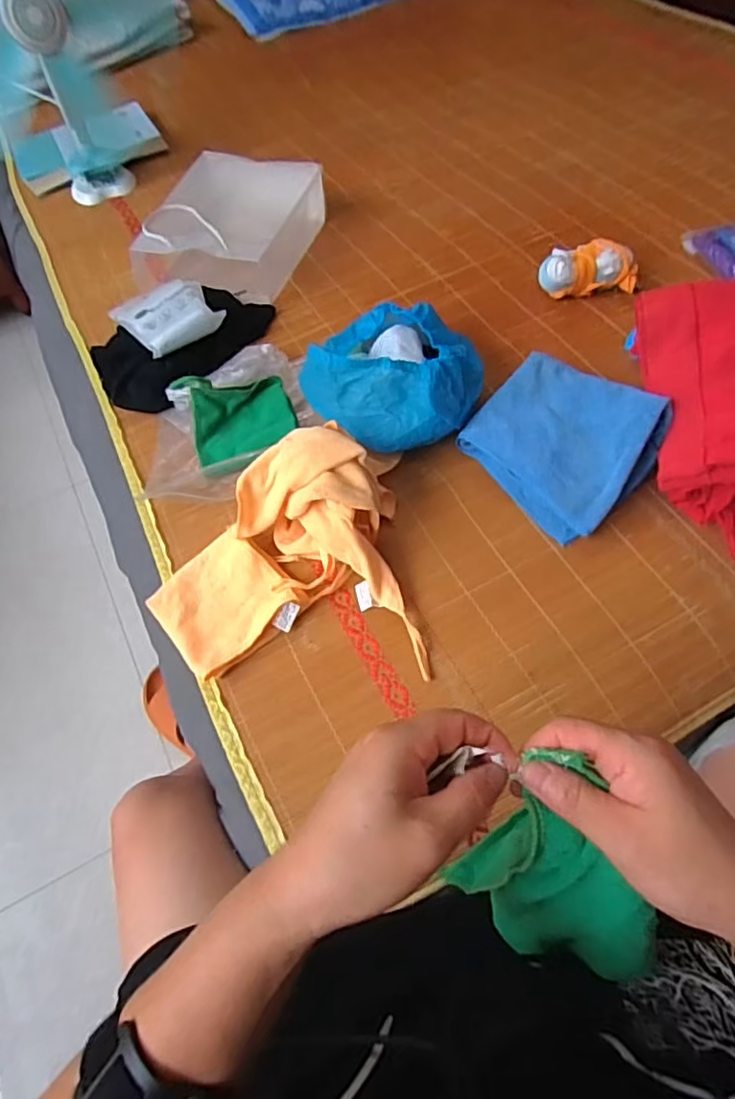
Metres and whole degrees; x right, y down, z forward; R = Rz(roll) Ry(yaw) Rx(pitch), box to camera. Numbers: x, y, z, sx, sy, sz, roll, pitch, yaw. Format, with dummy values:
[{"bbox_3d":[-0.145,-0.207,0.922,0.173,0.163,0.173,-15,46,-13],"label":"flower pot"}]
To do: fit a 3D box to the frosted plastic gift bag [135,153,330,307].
[{"bbox_3d":[-0.207,-0.481,0.886,0.213,0.095,0.243,13,60,12],"label":"frosted plastic gift bag"}]

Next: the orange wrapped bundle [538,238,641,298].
[{"bbox_3d":[0.291,-0.366,0.789,0.117,0.060,0.054,-7,58,0],"label":"orange wrapped bundle"}]

